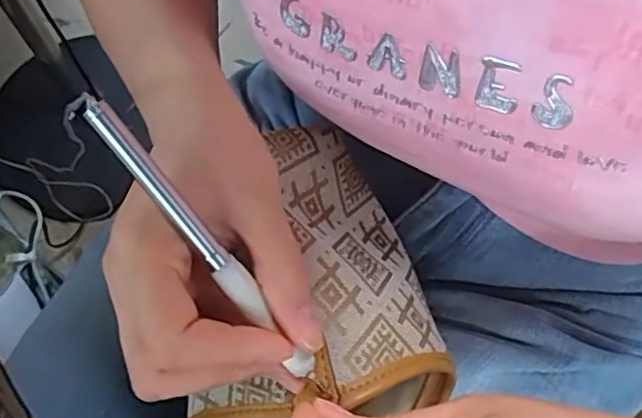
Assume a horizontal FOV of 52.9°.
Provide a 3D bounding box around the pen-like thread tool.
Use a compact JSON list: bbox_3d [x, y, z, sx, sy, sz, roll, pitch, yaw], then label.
[{"bbox_3d":[-0.041,0.013,0.233,0.010,0.007,0.125,-40,104,-15],"label":"pen-like thread tool"}]

